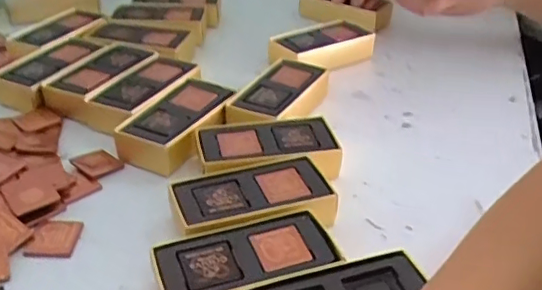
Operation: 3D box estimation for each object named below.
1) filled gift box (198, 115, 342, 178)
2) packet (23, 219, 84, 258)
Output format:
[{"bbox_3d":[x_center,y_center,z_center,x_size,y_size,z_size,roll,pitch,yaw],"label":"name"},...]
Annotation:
[{"bbox_3d":[-0.003,0.008,0.477,0.114,0.033,0.063,-5,34,-10],"label":"filled gift box"},{"bbox_3d":[-0.157,0.066,0.415,0.032,0.005,0.036,1,34,0],"label":"packet"}]

